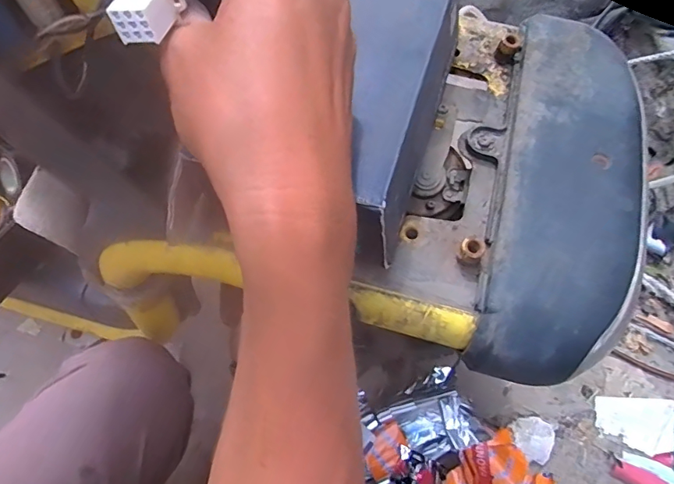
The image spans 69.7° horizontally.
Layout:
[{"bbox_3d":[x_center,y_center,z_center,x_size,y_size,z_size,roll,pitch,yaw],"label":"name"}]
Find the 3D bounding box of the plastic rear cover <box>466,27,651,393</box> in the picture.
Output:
[{"bbox_3d":[0.153,-0.037,0.319,0.091,0.031,0.257,15,66,4],"label":"plastic rear cover"}]

